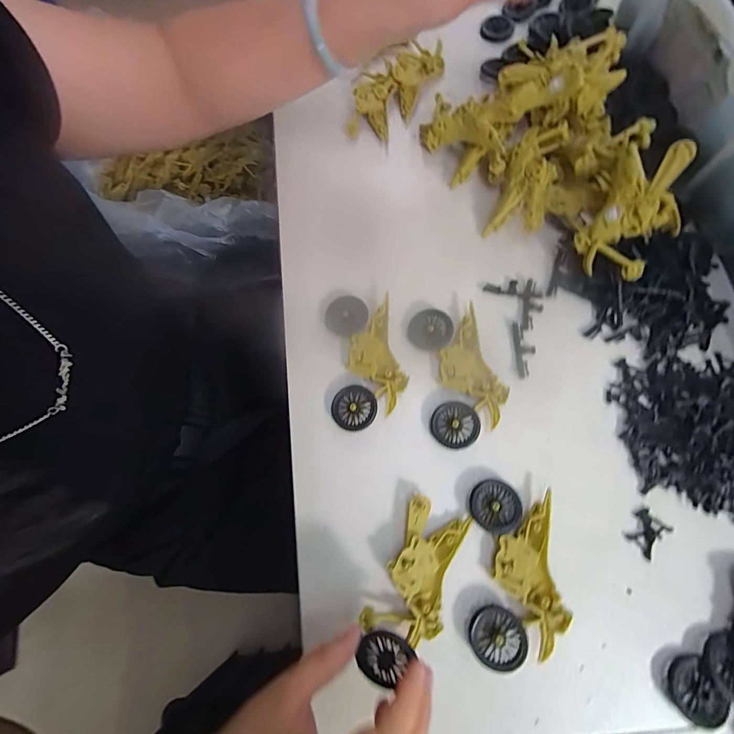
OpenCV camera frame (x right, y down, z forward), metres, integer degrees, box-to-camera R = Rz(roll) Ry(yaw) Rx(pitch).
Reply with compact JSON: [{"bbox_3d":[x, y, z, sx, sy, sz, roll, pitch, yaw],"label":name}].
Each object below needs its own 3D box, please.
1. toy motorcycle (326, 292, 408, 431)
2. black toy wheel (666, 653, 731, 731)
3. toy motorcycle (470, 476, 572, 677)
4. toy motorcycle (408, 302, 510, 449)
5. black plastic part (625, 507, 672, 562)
[{"bbox_3d":[-0.002,-0.009,0.305,0.060,0.014,0.117,-6,73,2],"label":"toy motorcycle"},{"bbox_3d":[0.213,0.210,0.230,0.029,0.008,0.034,-21,74,-3],"label":"black toy wheel"},{"bbox_3d":[0.106,0.146,0.254,0.059,0.014,0.114,4,74,5],"label":"toy motorcycle"},{"bbox_3d":[0.076,0.005,0.295,0.059,0.015,0.115,-10,73,0],"label":"toy motorcycle"},{"bbox_3d":[0.205,0.121,0.259,0.023,0.004,0.029,39,80,13],"label":"black plastic part"}]

